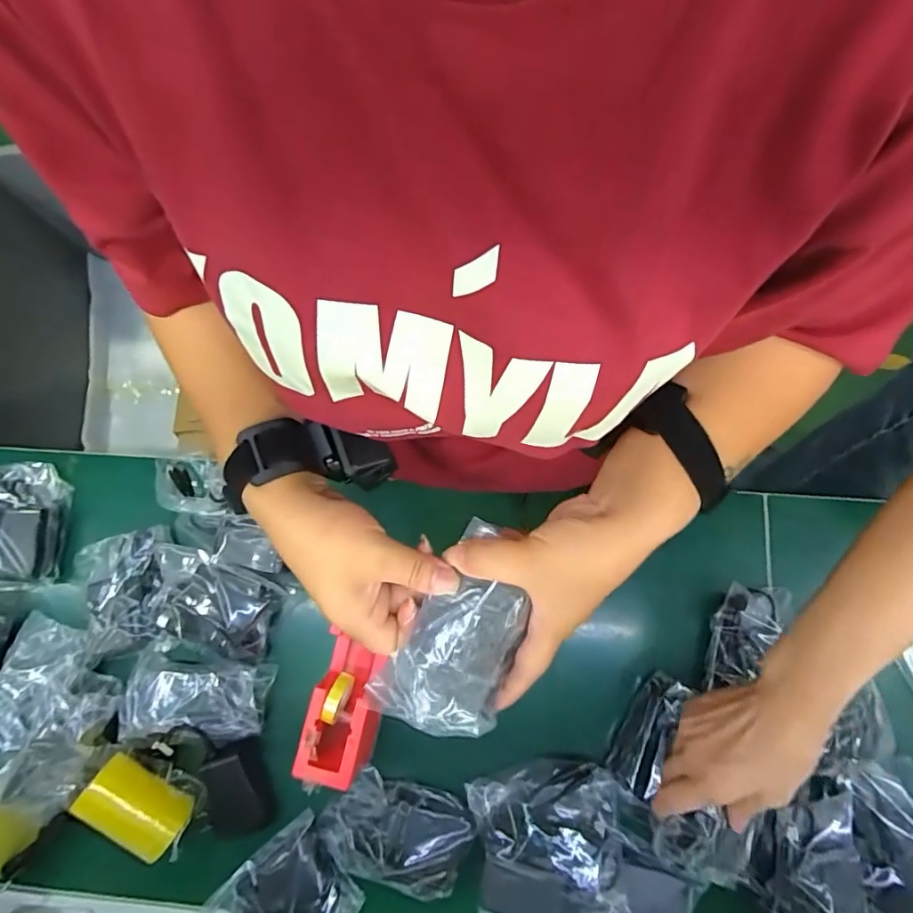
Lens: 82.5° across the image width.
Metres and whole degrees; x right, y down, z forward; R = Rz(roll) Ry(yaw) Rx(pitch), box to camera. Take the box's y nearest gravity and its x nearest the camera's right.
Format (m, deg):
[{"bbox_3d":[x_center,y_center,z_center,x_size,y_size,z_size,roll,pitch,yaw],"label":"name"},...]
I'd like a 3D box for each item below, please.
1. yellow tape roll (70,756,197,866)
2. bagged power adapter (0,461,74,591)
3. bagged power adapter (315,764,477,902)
[{"bbox_3d":[-0.274,0.293,0.442,0.093,0.037,0.050,26,79,7],"label":"yellow tape roll"},{"bbox_3d":[-0.446,0.069,0.527,0.070,0.041,0.124,-4,77,1],"label":"bagged power adapter"},{"bbox_3d":[-0.054,0.320,0.435,0.124,0.036,0.076,18,78,5],"label":"bagged power adapter"}]

